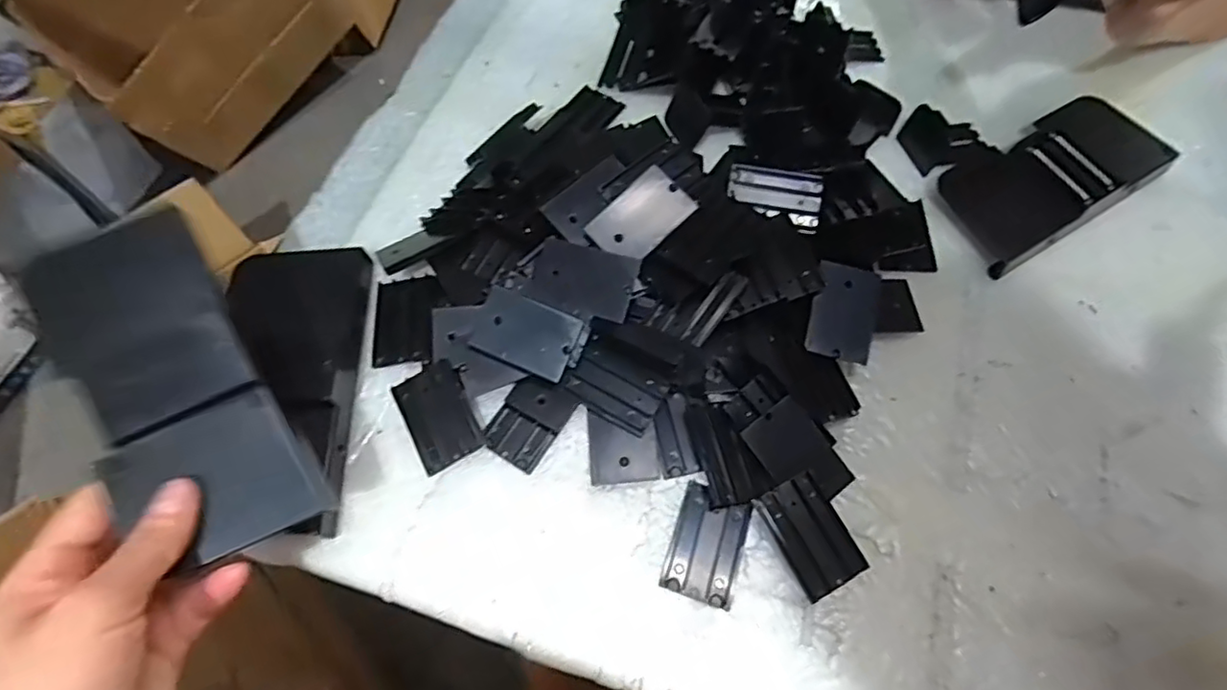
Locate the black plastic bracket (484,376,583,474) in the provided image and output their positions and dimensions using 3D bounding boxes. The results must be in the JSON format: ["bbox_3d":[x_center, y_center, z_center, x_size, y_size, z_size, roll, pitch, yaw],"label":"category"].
[{"bbox_3d":[-0.046,0.040,0.340,0.035,0.008,0.048,33,68,14],"label":"black plastic bracket"}]

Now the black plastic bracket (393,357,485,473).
[{"bbox_3d":[-0.096,0.038,0.341,0.036,0.009,0.055,-25,67,-13],"label":"black plastic bracket"}]

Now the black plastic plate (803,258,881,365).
[{"bbox_3d":[0.131,-0.019,0.352,0.036,0.006,0.053,15,79,1],"label":"black plastic plate"}]

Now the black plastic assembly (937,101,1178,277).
[{"bbox_3d":[0.287,-0.112,0.410,0.160,0.035,0.076,-28,67,-14],"label":"black plastic assembly"}]

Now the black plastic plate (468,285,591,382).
[{"bbox_3d":[-0.046,-0.006,0.341,0.059,0.005,0.037,24,85,7],"label":"black plastic plate"}]

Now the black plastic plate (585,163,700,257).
[{"bbox_3d":[0.015,-0.071,0.347,0.054,0.004,0.038,-43,69,-2],"label":"black plastic plate"}]

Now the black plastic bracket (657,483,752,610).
[{"bbox_3d":[0.048,0.100,0.314,0.035,0.005,0.054,18,65,8],"label":"black plastic bracket"}]

